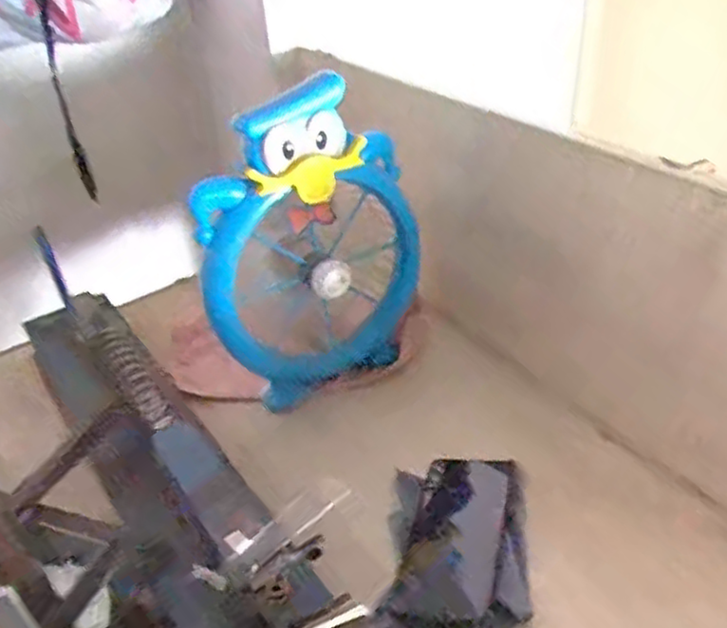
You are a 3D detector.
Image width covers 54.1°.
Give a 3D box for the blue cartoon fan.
[{"bbox_3d":[-0.047,-0.057,0.698,0.222,0.309,0.051,-15,37,-15],"label":"blue cartoon fan"}]

